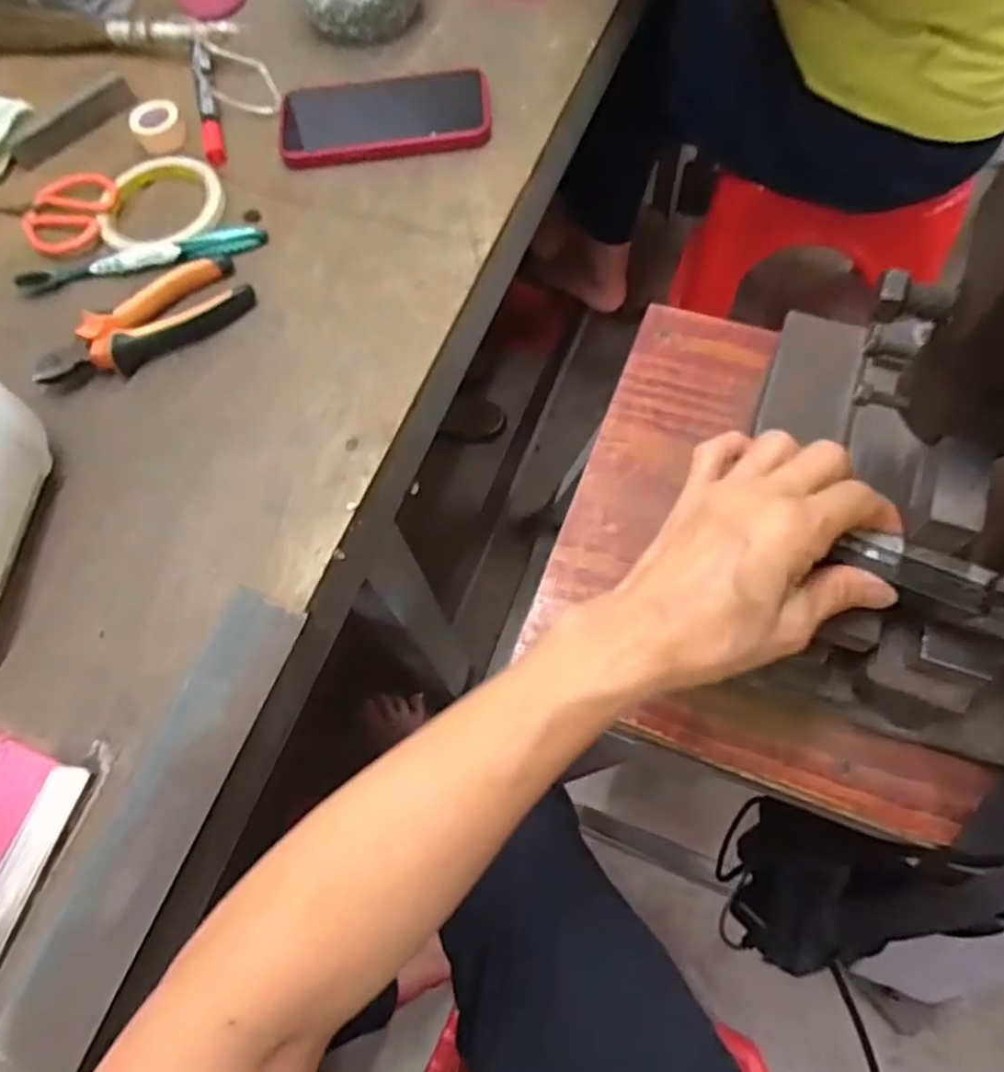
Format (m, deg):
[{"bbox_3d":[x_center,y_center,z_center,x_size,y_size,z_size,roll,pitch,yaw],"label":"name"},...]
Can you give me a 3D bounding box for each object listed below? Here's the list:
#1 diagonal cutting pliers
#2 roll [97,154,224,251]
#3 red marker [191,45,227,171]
[{"bbox_3d":[-0.246,-0.144,0.497,0.147,0.019,0.052,-39,68,-10],"label":"diagonal cutting pliers"},{"bbox_3d":[-0.261,-0.261,0.559,0.100,0.018,0.100,-2,67,6],"label":"roll"},{"bbox_3d":[-0.239,-0.351,0.585,0.017,0.014,0.124,-14,66,1],"label":"red marker"}]

